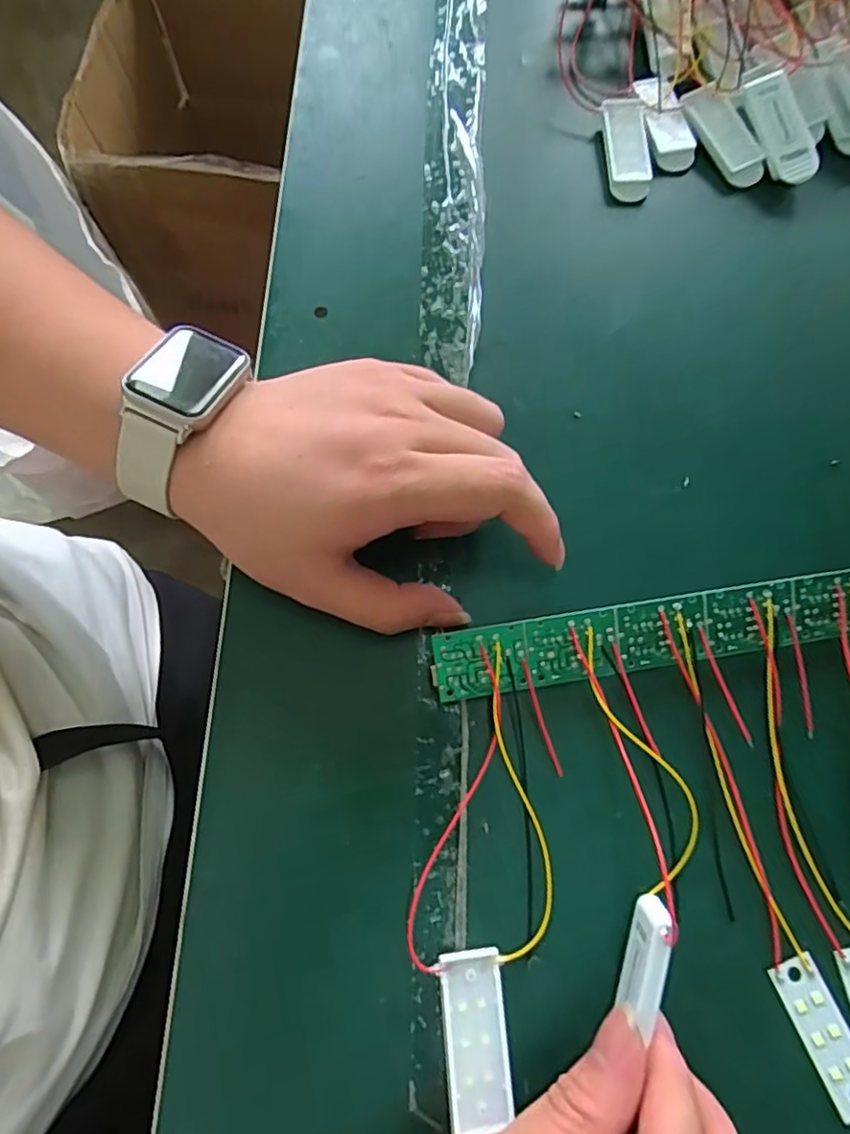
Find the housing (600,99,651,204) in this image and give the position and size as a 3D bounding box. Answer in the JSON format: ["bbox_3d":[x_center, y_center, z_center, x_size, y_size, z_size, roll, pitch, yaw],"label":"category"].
[{"bbox_3d":[0.103,-0.215,0.318,0.021,0.010,0.059,-2,72,1],"label":"housing"}]

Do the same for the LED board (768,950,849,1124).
[{"bbox_3d":[0.134,0.155,0.203,0.016,0.004,0.046,-21,73,-6],"label":"LED board"}]

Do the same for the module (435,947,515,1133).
[{"bbox_3d":[0.017,0.155,0.202,0.020,0.009,0.051,-5,72,-1],"label":"module"}]

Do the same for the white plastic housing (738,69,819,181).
[{"bbox_3d":[0.178,-0.221,0.308,0.019,0.011,0.058,-20,86,-5],"label":"white plastic housing"}]

